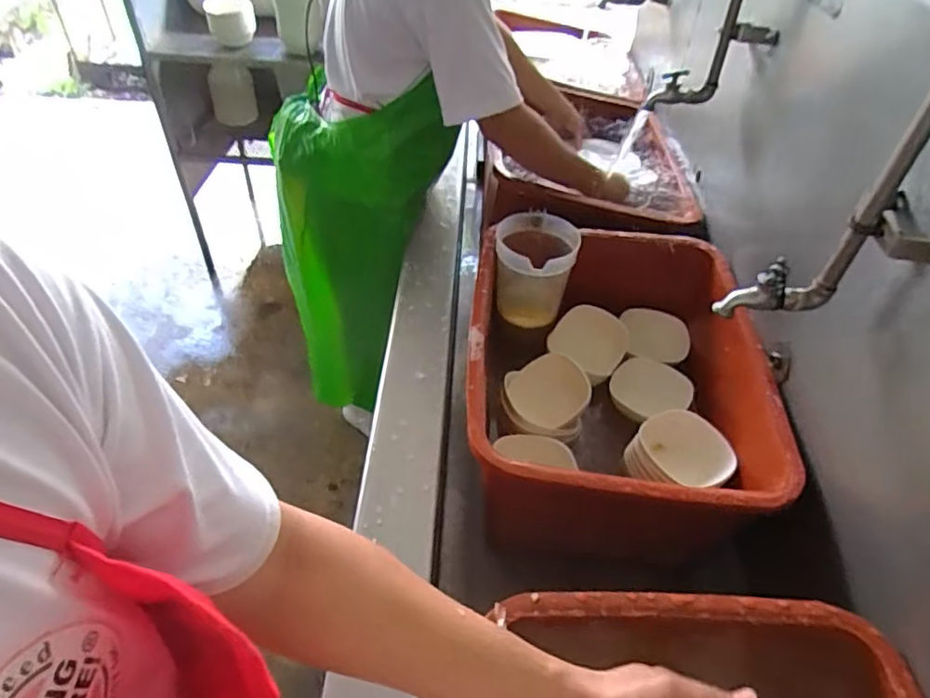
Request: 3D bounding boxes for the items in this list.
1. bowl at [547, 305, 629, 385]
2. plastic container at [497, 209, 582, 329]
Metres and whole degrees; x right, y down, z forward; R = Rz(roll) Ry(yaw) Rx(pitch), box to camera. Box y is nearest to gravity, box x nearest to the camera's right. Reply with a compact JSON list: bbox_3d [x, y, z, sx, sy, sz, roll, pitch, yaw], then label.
[{"bbox_3d":[0.233,-0.010,1.142,0.133,0.060,0.133,-1,83,10],"label":"bowl"},{"bbox_3d":[0.126,-0.145,1.122,0.143,0.177,0.171,10,45,6],"label":"plastic container"}]

